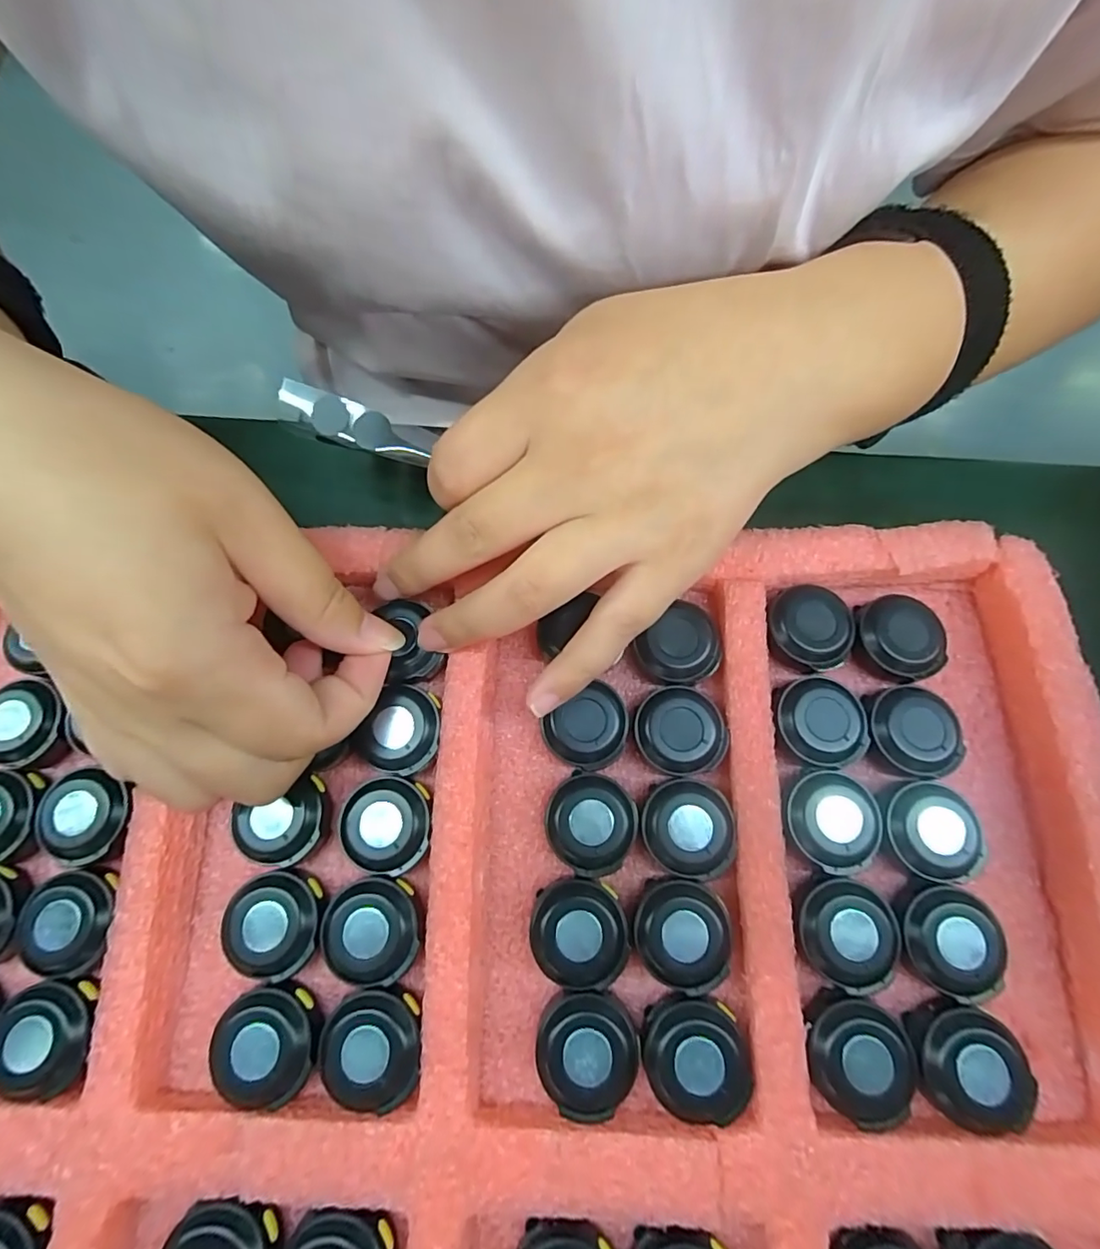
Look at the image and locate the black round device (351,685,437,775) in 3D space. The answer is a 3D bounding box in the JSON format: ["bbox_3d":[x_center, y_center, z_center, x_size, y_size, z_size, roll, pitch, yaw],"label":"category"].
[{"bbox_3d":[-0.050,0.036,0.182,0.026,0.008,0.029,31,75,10],"label":"black round device"}]

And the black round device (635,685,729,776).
[{"bbox_3d":[0.044,0.036,0.181,0.029,0.009,0.027,0,72,1],"label":"black round device"}]

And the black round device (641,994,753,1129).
[{"bbox_3d":[0.042,0.125,0.155,0.029,0.010,0.031,0,72,1],"label":"black round device"}]

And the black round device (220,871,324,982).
[{"bbox_3d":[-0.086,0.094,0.166,0.028,0.008,0.030,-7,72,-1],"label":"black round device"}]

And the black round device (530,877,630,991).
[{"bbox_3d":[0.009,0.095,0.165,0.029,0.010,0.029,0,72,1],"label":"black round device"}]

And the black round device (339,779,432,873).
[{"bbox_3d":[-0.054,0.065,0.173,0.029,0.006,0.029,0,72,1],"label":"black round device"}]

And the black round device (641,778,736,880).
[{"bbox_3d":[0.044,0.065,0.173,0.028,0.008,0.029,0,72,1],"label":"black round device"}]

